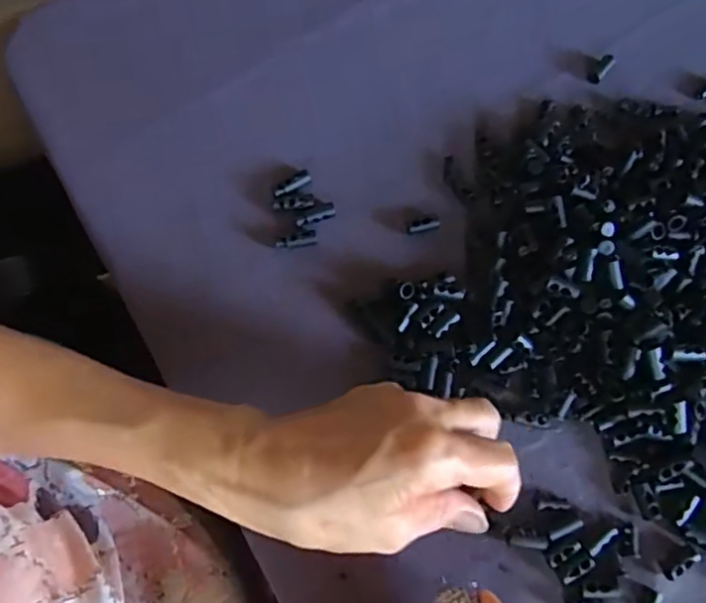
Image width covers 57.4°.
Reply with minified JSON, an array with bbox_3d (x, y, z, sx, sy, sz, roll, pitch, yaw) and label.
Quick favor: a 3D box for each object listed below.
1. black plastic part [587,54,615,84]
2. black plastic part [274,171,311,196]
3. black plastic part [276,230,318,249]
[{"bbox_3d":[0.154,-0.144,0.399,0.008,0.004,0.022,38,77,13],"label":"black plastic part"},{"bbox_3d":[-0.036,-0.069,0.384,0.024,0.004,0.009,-32,73,-8],"label":"black plastic part"},{"bbox_3d":[-0.033,-0.035,0.373,0.024,0.004,0.009,-12,71,-2],"label":"black plastic part"}]

